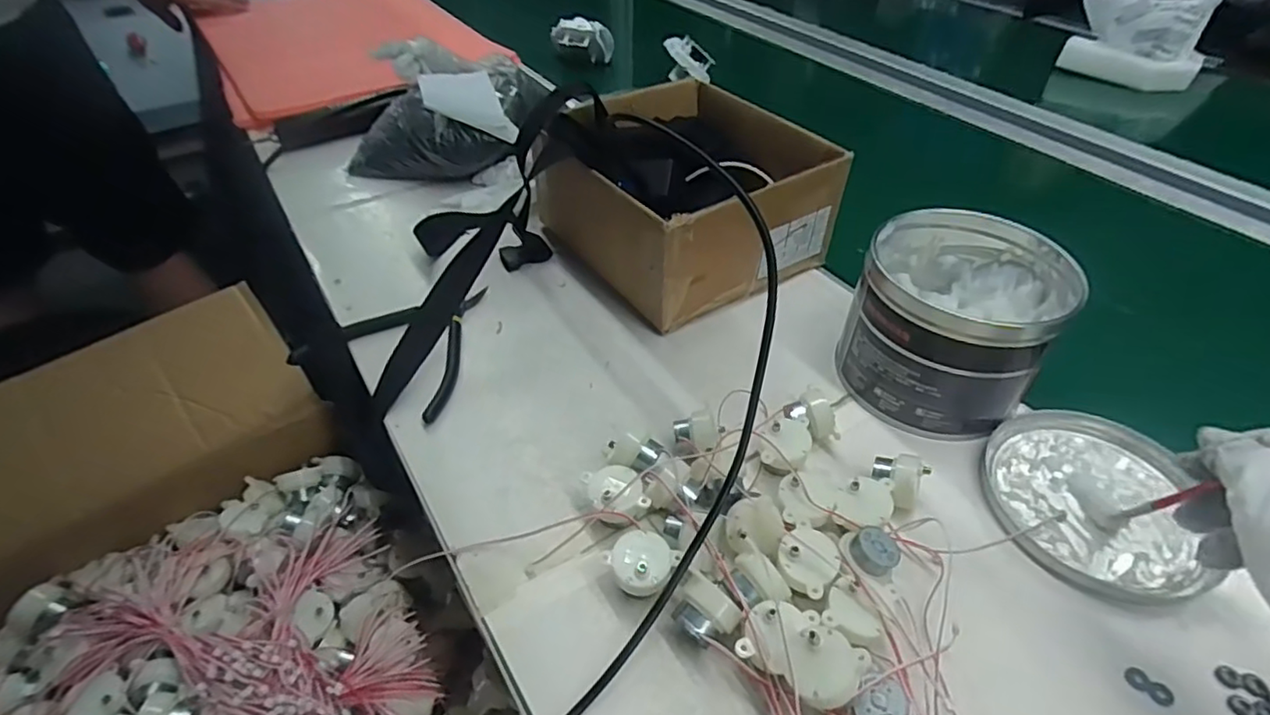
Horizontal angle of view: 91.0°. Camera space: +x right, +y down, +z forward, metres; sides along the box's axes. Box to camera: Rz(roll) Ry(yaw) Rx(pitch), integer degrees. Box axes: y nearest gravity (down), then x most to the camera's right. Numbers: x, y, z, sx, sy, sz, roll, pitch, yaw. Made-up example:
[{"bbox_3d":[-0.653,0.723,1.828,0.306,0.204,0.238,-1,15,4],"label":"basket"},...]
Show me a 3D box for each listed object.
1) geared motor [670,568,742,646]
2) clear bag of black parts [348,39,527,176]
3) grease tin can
[{"bbox_3d":[0.035,0.133,0.320,0.034,0.025,0.027,24,48,22],"label":"geared motor"},{"bbox_3d":[-0.218,-0.270,0.684,0.198,0.115,0.127,1,43,0],"label":"clear bag of black parts"},{"bbox_3d":[0.221,-0.031,0.439,0.126,0.102,0.134,23,48,22],"label":"grease tin can"}]

